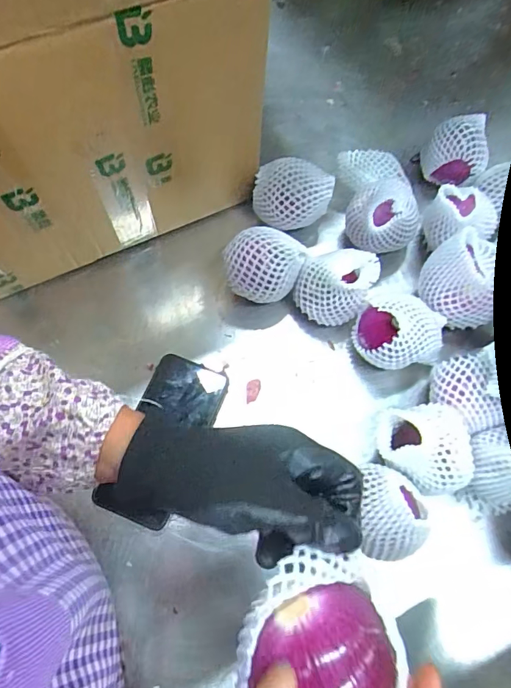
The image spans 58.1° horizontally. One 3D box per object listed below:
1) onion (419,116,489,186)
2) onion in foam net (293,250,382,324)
[{"bbox_3d":[0.248,-0.233,0.578,0.074,0.080,0.078,31,71,10],"label":"onion"},{"bbox_3d":[0.085,-0.060,0.507,0.075,0.082,0.071,23,70,7],"label":"onion in foam net"}]

